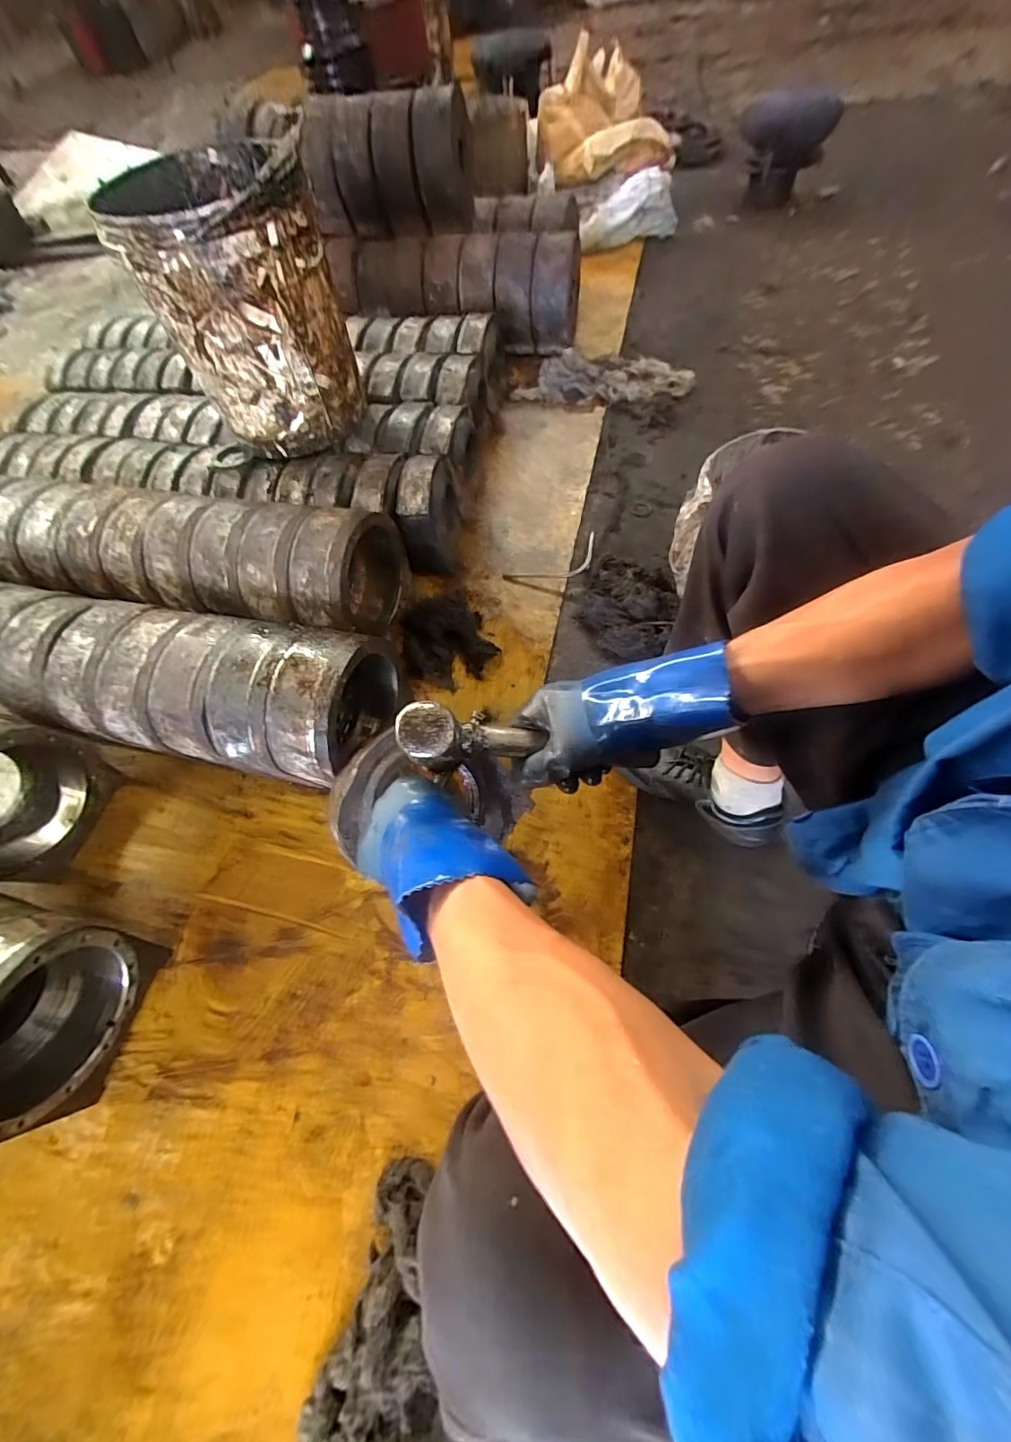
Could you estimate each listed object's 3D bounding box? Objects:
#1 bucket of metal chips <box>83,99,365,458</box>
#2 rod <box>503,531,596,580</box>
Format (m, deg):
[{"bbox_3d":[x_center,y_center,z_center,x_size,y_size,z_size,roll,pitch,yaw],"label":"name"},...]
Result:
[{"bbox_3d":[-0.449,-0.722,0.880,0.290,0.363,0.302,-28,63,-8],"label":"bucket of metal chips"},{"bbox_3d":[0.092,-0.324,1.033,0.196,0.024,0.084,-12,61,17],"label":"rod"}]

